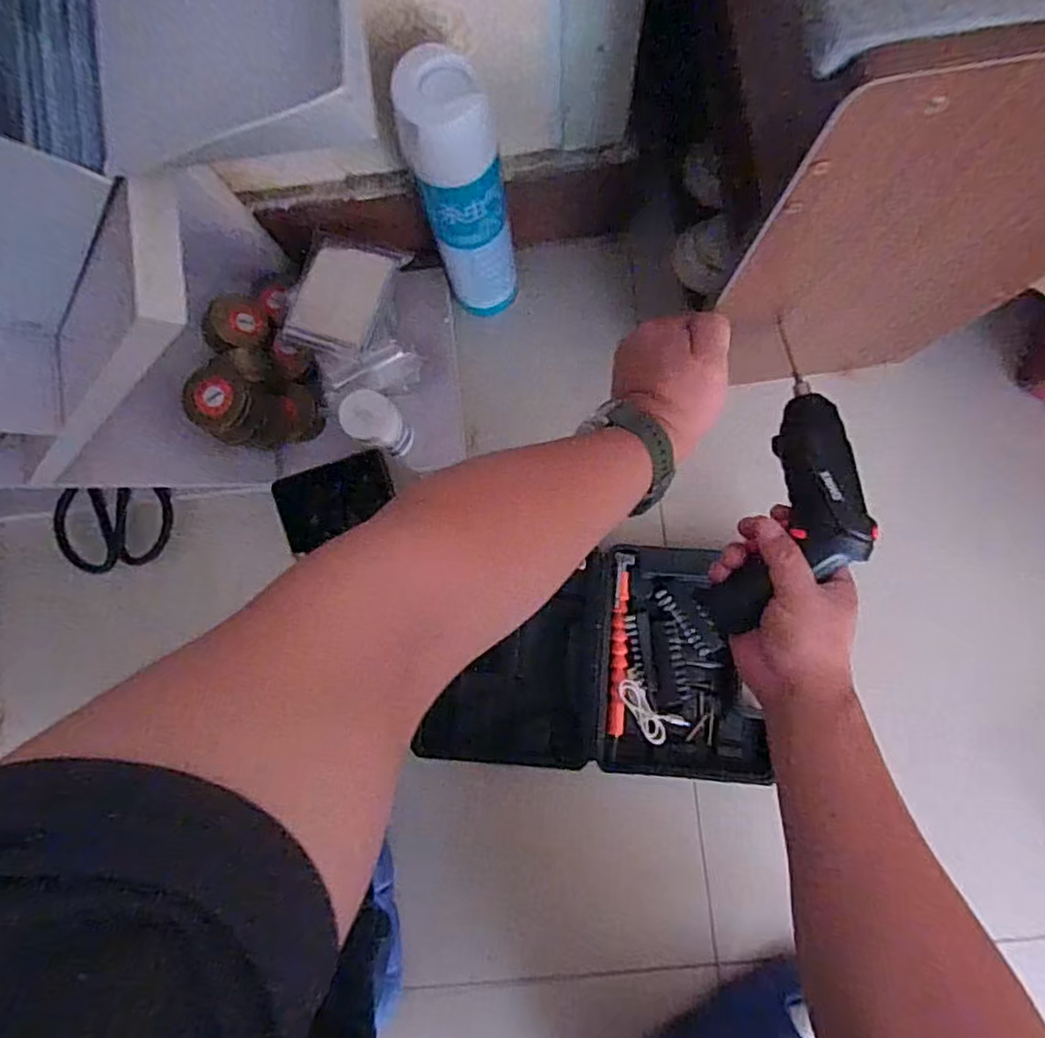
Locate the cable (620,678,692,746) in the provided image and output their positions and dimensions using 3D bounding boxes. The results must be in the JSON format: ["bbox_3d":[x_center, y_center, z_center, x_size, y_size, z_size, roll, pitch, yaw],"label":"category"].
[{"bbox_3d":[0.117,0.185,0.610,0.074,0.005,0.035,36,88,5],"label":"cable"}]

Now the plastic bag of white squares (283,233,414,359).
[{"bbox_3d":[-0.163,-0.205,0.596,0.076,0.034,0.107,21,87,4],"label":"plastic bag of white squares"}]

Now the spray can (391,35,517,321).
[{"bbox_3d":[-0.044,-0.240,0.518,0.059,0.269,0.062,0,85,3],"label":"spray can"}]

